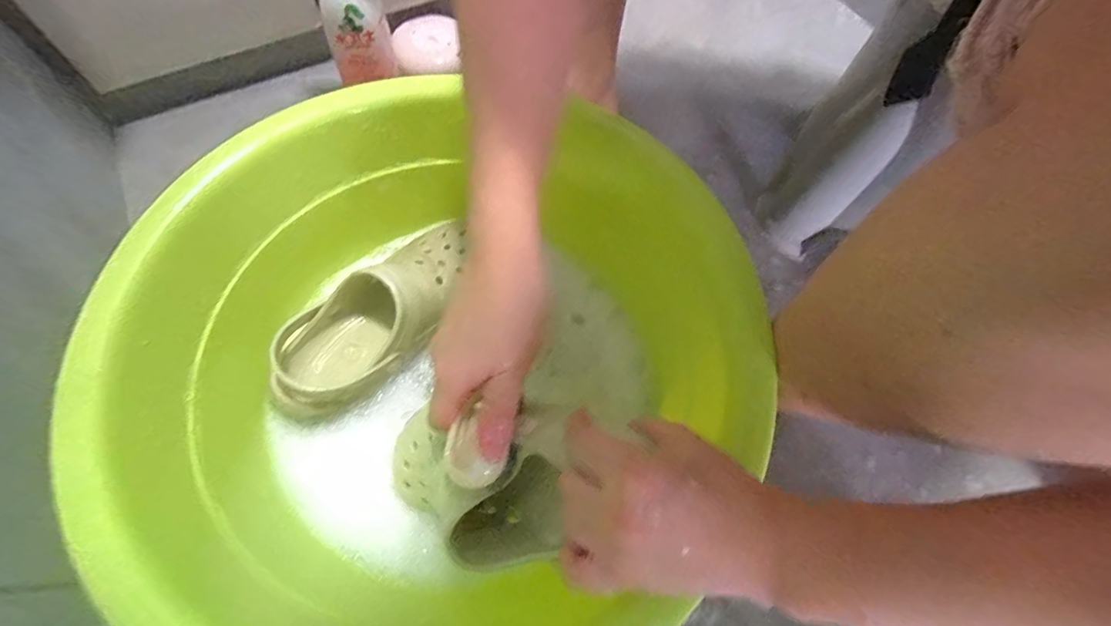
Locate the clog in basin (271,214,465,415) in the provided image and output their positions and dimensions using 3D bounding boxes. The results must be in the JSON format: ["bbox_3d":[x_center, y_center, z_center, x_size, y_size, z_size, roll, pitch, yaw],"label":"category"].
[{"bbox_3d":[-0.162,-0.007,0.468,0.099,0.081,0.231,35,68,15],"label":"clog in basin"}]

